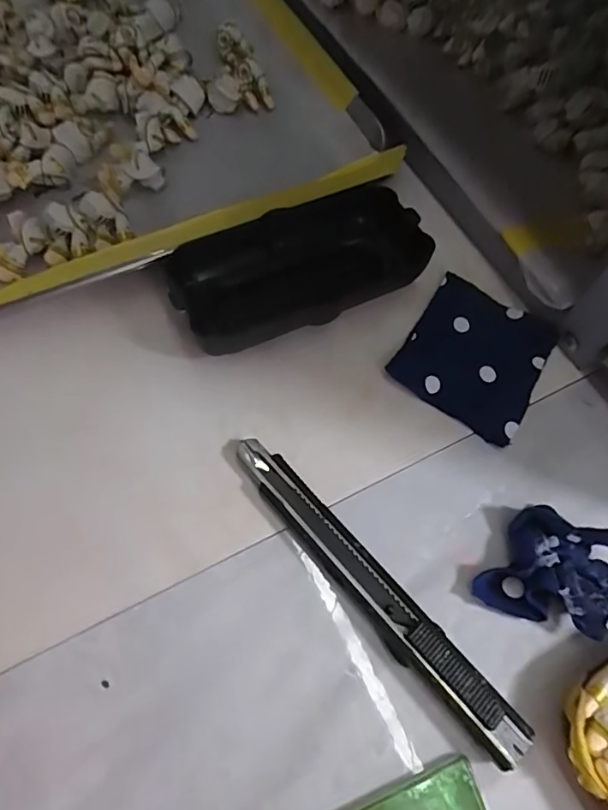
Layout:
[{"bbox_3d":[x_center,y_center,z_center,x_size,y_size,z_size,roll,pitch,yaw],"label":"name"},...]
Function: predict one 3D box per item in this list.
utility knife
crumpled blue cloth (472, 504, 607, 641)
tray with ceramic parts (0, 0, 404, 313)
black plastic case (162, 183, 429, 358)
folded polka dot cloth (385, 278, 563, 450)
[{"bbox_3d":[0.022,0.062,0.177,0.015,0.011,0.133,-38,71,-18],"label":"utility knife"},{"bbox_3d":[0.089,0.059,0.179,0.041,0.016,0.041,29,65,11],"label":"crumpled blue cloth"},{"bbox_3d":[-0.135,-0.207,0.283,0.262,0.031,0.345,-24,67,-15],"label":"tray with ceramic parts"},{"bbox_3d":[0.000,-0.061,0.226,0.109,0.023,0.052,-25,67,-15],"label":"black plastic case"},{"bbox_3d":[0.077,-0.022,0.224,0.058,0.005,0.067,31,66,12],"label":"folded polka dot cloth"}]

